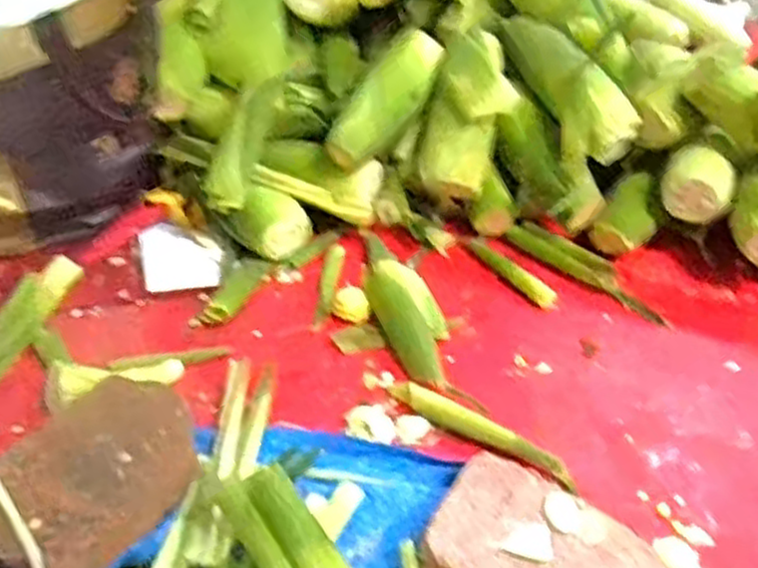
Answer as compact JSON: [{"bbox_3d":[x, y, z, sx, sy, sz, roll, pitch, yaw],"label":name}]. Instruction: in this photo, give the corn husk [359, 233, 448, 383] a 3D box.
[{"bbox_3d":[0.025,0.012,0.772,0.068,0.034,0.213,-14,47,-19],"label":"corn husk"}]

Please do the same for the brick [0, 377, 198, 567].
[{"bbox_3d":[-0.222,0.152,0.563,0.115,0.053,0.205,28,48,21],"label":"brick"}]

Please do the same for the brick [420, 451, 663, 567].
[{"bbox_3d":[0.124,0.215,0.571,0.176,0.060,0.112,27,48,21],"label":"brick"}]

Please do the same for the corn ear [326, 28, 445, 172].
[{"bbox_3d":[0.008,-0.204,0.833,0.063,0.047,0.186,31,79,24],"label":"corn ear"}]

